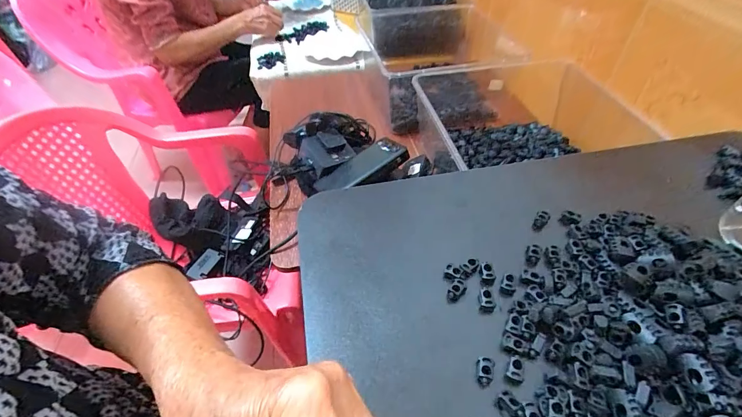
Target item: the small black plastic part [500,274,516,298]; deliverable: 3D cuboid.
[{"bbox_3d":[0.101,0.057,0.263,0.011,0.008,0.014,24,54,23],"label":"small black plastic part"}]

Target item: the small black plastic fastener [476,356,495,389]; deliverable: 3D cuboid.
[{"bbox_3d":[0.071,0.103,0.224,0.010,0.009,0.016,11,50,13],"label":"small black plastic fastener"}]

